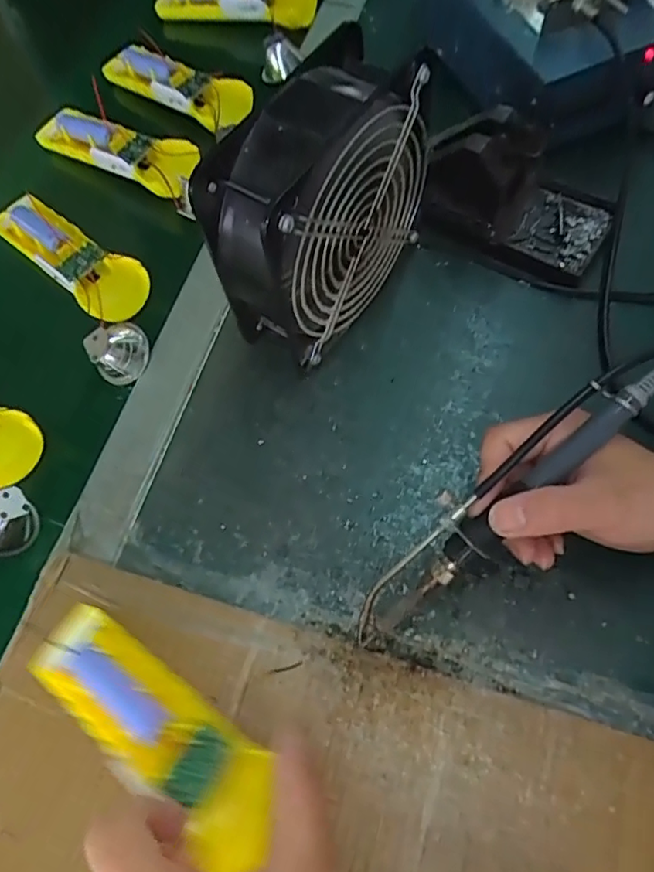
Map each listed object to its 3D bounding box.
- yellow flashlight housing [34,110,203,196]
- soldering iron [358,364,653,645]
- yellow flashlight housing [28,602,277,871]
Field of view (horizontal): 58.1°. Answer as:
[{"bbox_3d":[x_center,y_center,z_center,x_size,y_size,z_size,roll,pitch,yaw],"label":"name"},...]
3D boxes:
[{"bbox_3d":[-0.163,-0.223,0.457,0.143,0.021,0.038,23,67,14],"label":"yellow flashlight housing"},{"bbox_3d":[0.089,0.029,0.290,0.206,0.017,0.035,-44,67,8],"label":"soldering iron"},{"bbox_3d":[-0.086,0.135,0.283,0.149,0.018,0.044,29,68,26],"label":"yellow flashlight housing"}]

